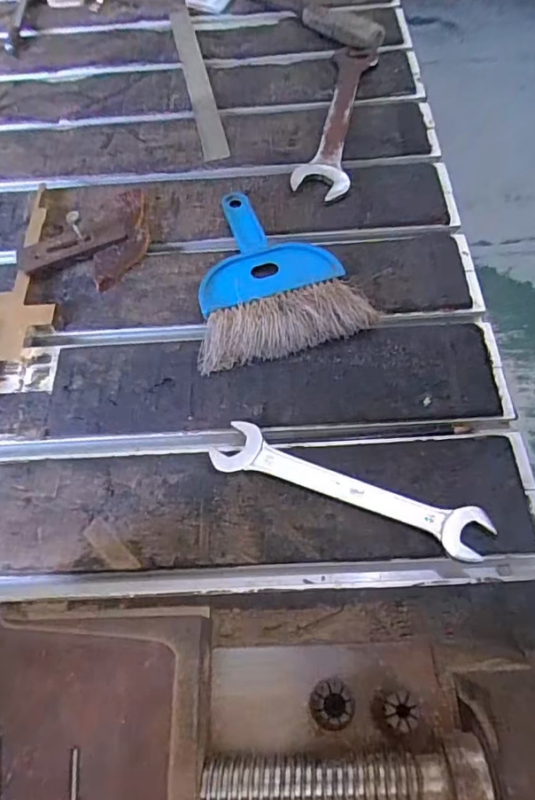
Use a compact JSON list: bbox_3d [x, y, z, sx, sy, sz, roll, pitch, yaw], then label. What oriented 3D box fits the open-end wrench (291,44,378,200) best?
[{"bbox_3d":[0.075,-0.302,0.556,0.053,0.011,0.247,10,62,9],"label":"open-end wrench"}]

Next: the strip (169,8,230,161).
[{"bbox_3d":[-0.084,-0.384,0.617,0.027,0.010,0.309,-10,59,-7],"label":"strip"}]

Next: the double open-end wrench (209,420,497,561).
[{"bbox_3d":[0.054,0.059,0.360,0.190,0.006,0.036,18,64,13],"label":"double open-end wrench"}]

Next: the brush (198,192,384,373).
[{"bbox_3d":[0.002,-0.116,0.451,0.137,0.022,0.181,-12,61,-2],"label":"brush"}]

